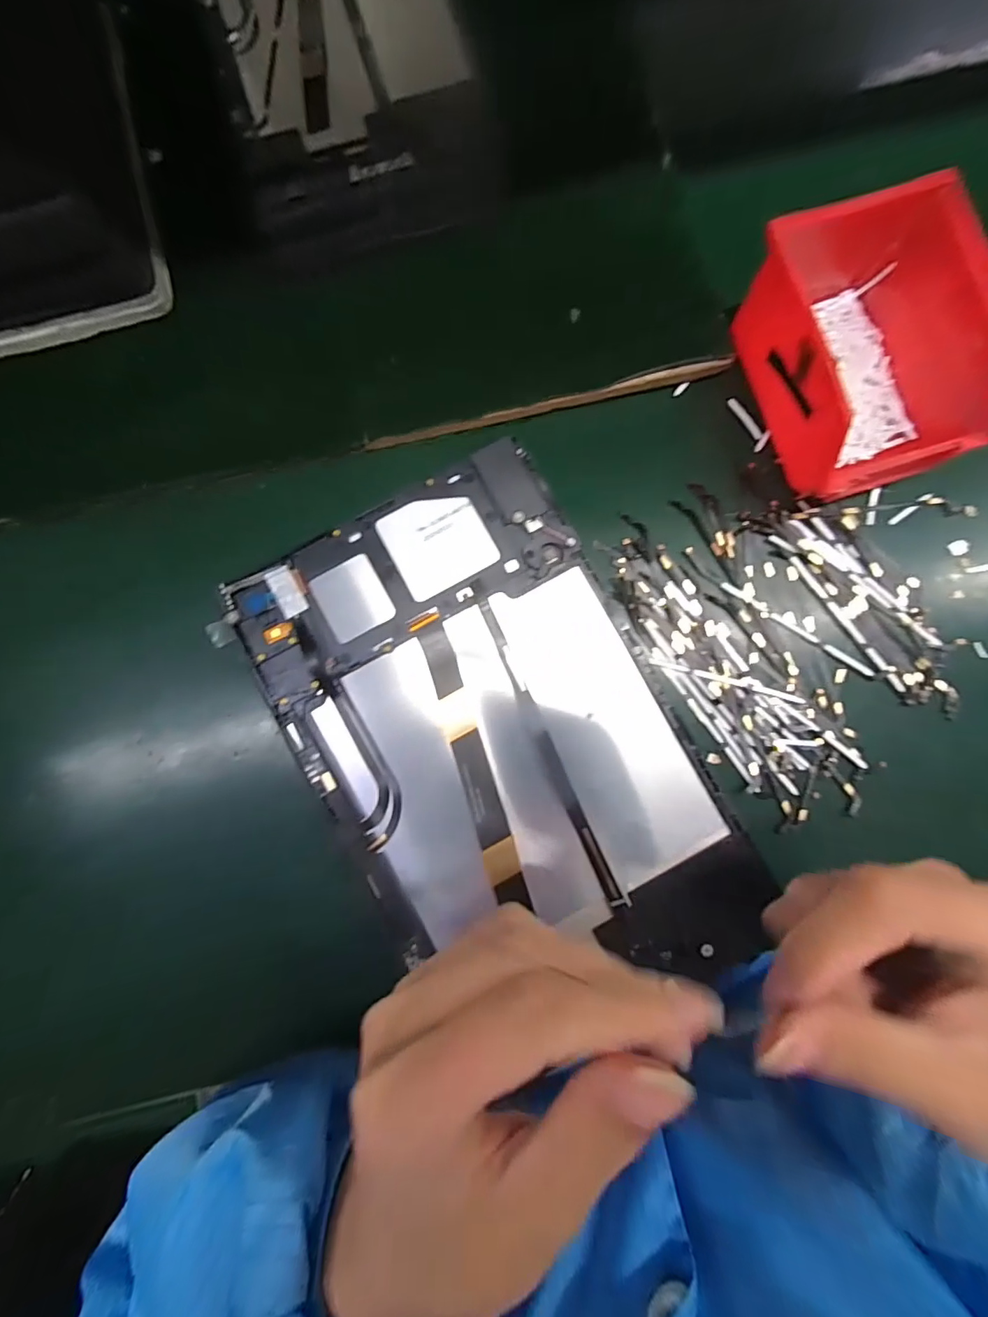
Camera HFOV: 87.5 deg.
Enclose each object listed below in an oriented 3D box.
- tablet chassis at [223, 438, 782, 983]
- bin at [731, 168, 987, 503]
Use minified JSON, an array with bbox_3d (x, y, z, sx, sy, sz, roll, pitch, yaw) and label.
[{"bbox_3d":[0.001,0.037,0.216,0.145,0.014,0.225,-29,84,-4],"label":"tablet chassis"},{"bbox_3d":[0.211,-0.183,0.302,0.102,0.073,0.153,-17,84,-2],"label":"bin"}]

